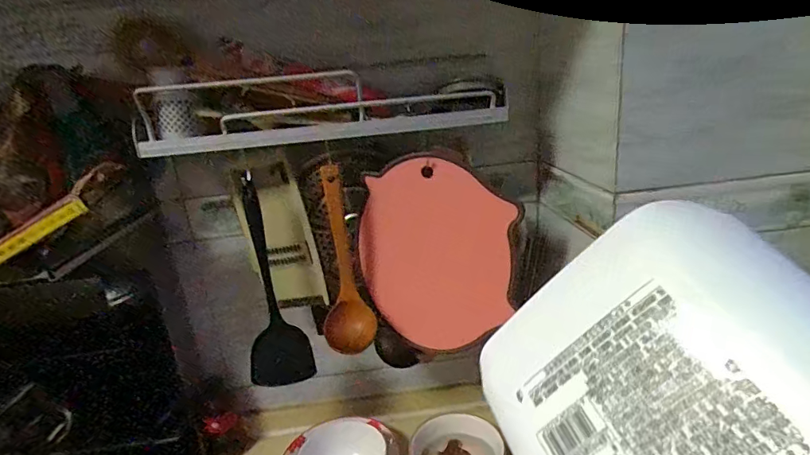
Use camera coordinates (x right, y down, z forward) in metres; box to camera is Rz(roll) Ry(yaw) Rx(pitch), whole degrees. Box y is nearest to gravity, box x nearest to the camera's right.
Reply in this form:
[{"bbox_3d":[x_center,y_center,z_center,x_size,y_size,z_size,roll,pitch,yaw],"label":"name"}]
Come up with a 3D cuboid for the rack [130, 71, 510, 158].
[{"bbox_3d":[-0.119,-0.173,0.662,0.496,0.091,0.172,-9,19,-9],"label":"rack"}]

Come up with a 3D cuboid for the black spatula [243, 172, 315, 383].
[{"bbox_3d":[-0.212,0.100,0.709,0.095,0.339,0.052,-11,19,-17],"label":"black spatula"}]

